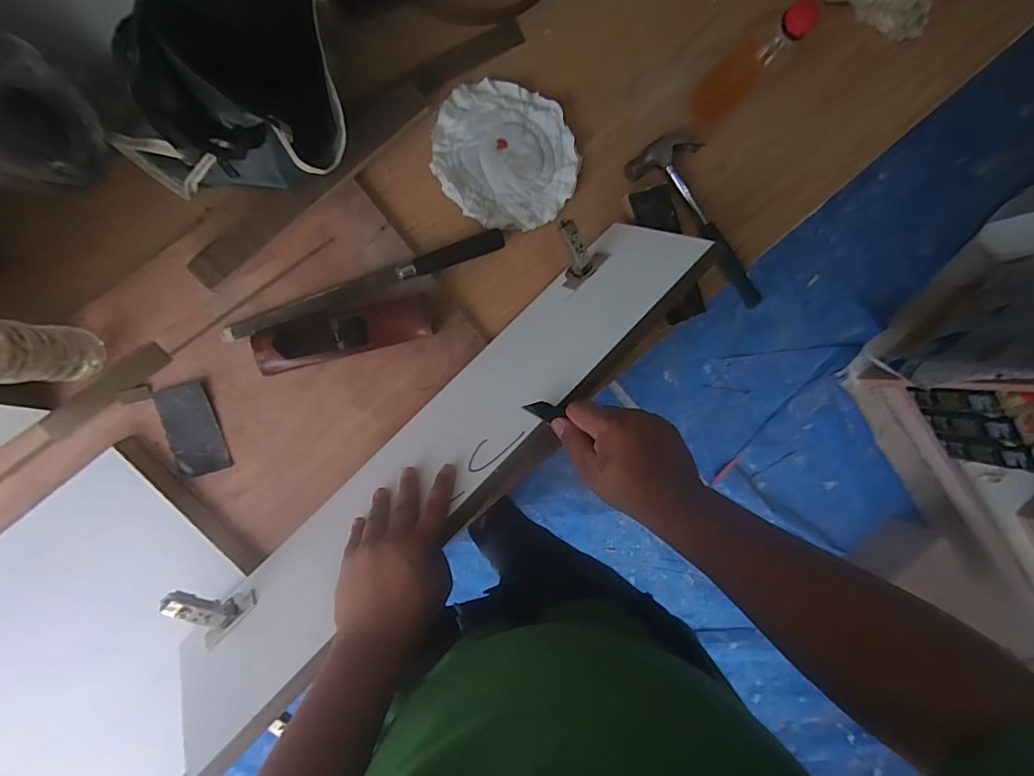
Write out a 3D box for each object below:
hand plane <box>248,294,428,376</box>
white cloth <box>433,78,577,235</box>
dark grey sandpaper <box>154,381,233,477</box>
[{"bbox_3d":[-0.191,-0.063,0.527,0.190,0.061,0.052,-16,95,-10],"label":"hand plane"},{"bbox_3d":[-0.012,-0.280,0.585,0.171,0.015,0.165,4,92,-11],"label":"white cloth"},{"bbox_3d":[-0.356,0.046,0.531,0.052,0.013,0.098,-17,95,-9],"label":"dark grey sandpaper"}]

